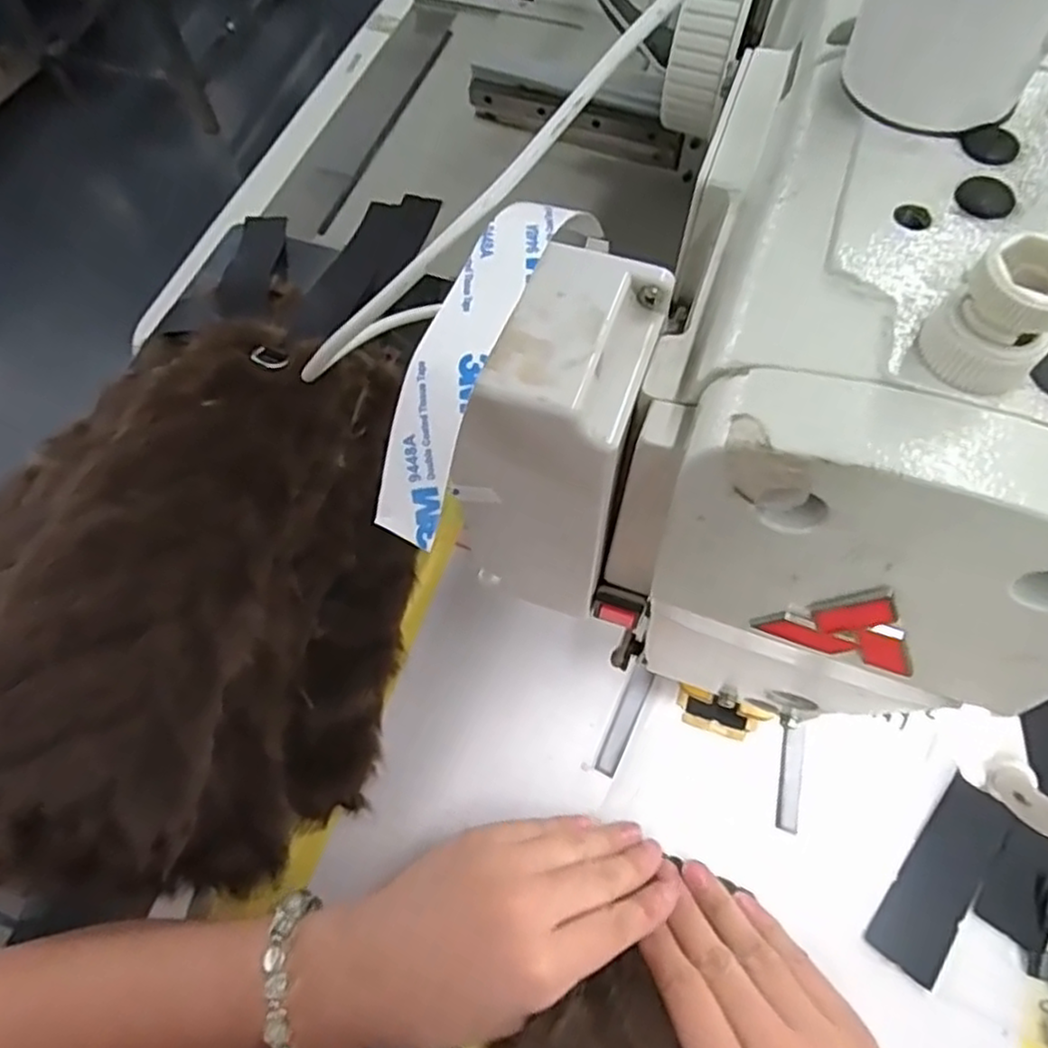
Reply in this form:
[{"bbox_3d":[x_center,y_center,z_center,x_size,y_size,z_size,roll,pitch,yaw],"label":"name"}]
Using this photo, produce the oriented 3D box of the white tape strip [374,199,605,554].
[{"bbox_3d":[-0.011,-0.037,0.161,0.022,0.021,0.084,26,68,12],"label":"white tape strip"}]

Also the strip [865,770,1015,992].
[{"bbox_3d":[0.192,0.161,0.321,0.029,0.011,0.087,35,70,16],"label":"strip"}]

